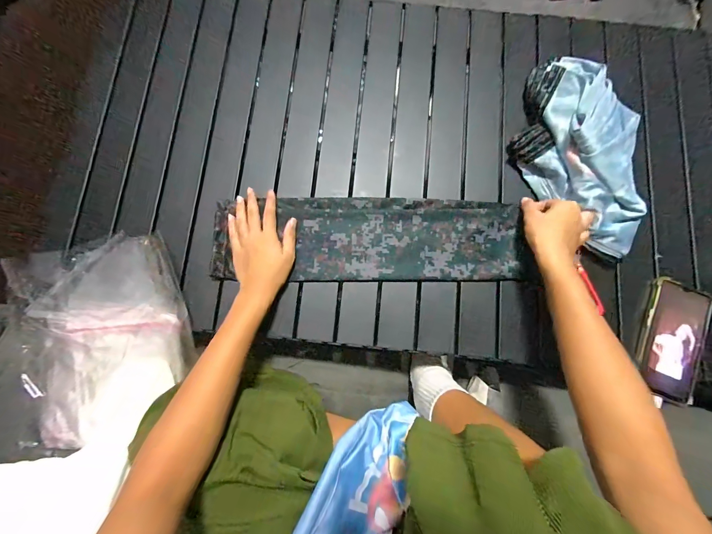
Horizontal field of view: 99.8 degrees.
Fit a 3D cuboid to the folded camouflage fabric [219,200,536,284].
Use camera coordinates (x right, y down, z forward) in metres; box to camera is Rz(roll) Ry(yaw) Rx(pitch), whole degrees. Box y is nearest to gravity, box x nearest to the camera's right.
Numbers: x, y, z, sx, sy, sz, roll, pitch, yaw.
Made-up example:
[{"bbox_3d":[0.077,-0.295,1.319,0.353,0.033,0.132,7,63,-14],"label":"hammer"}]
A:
[{"bbox_3d":[0.025,-0.042,0.448,0.460,0.017,0.126,1,80,0],"label":"folded camouflage fabric"}]

